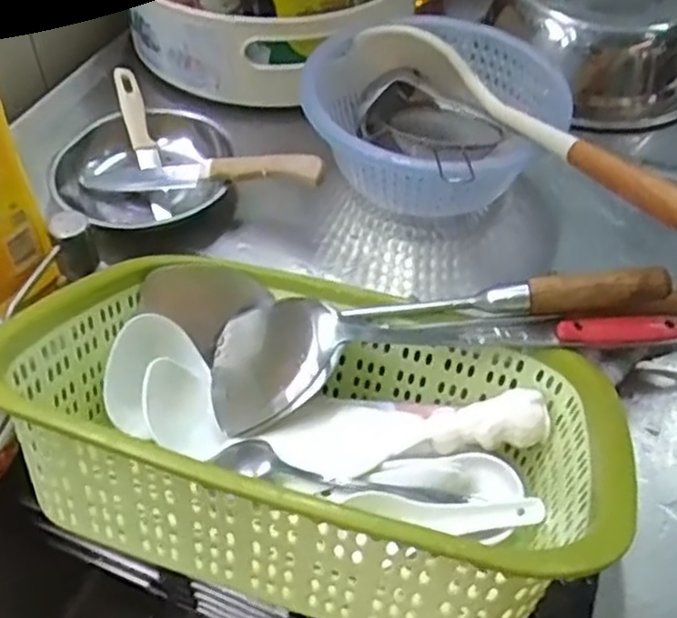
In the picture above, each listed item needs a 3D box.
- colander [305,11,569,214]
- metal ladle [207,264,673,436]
[{"bbox_3d":[0.072,-0.165,0.619,0.180,0.095,0.207,37,57,25],"label":"colander"},{"bbox_3d":[0.063,0.018,0.497,0.304,0.069,0.097,-13,50,8],"label":"metal ladle"}]

